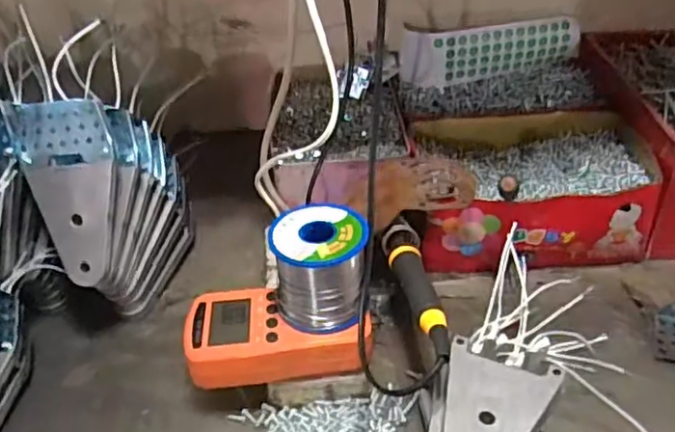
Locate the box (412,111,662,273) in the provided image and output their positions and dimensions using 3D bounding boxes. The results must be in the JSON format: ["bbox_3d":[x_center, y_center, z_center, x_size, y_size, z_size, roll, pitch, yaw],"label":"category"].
[{"bbox_3d":[0.179,-0.027,0.611,0.206,0.079,0.151,-3,36,0],"label":"box"}]

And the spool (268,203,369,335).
[{"bbox_3d":[-0.012,0.034,0.444,0.061,0.066,0.054,-4,36,-1],"label":"spool"}]

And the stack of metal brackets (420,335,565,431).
[{"bbox_3d":[0.082,0.142,0.392,0.074,0.071,0.109,19,42,27],"label":"stack of metal brackets"}]

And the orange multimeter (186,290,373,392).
[{"bbox_3d":[-0.041,0.082,0.453,0.126,0.026,0.071,-4,36,-1],"label":"orange multimeter"}]

